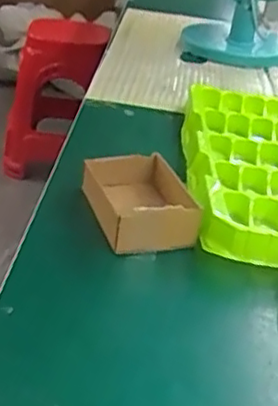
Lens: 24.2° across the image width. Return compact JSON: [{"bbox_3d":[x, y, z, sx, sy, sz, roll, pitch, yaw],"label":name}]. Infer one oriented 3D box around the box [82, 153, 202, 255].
[{"bbox_3d":[0.001,-0.002,0.629,0.084,0.048,0.128,-5,31,-21],"label":"box"}]

